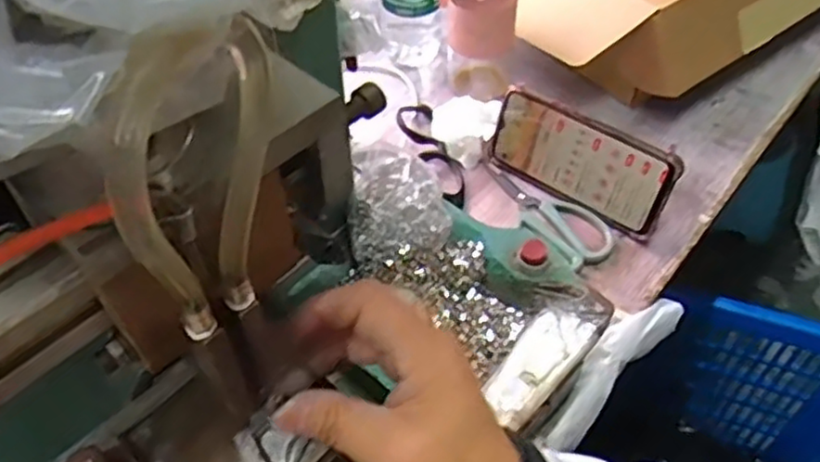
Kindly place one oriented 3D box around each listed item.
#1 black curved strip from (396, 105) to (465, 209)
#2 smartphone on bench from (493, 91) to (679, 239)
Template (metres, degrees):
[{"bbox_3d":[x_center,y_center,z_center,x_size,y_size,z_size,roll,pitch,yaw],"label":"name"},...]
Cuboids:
[{"bbox_3d":[0.021,-0.078,0.667,0.041,0.023,0.152,-16,51,-11],"label":"black curved strip"},{"bbox_3d":[0.146,-0.063,0.608,0.164,0.079,0.009,32,41,23],"label":"smartphone on bench"}]

